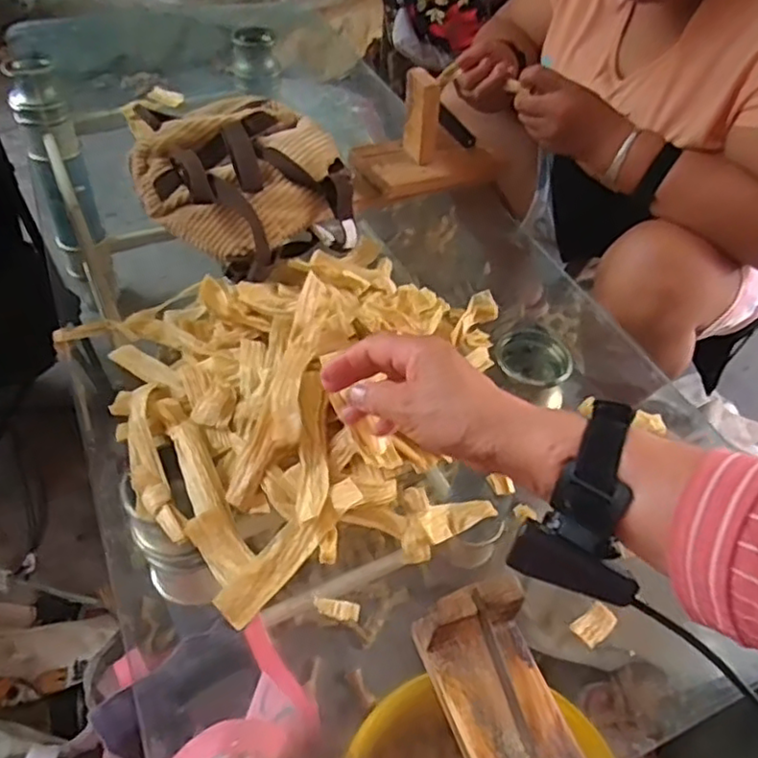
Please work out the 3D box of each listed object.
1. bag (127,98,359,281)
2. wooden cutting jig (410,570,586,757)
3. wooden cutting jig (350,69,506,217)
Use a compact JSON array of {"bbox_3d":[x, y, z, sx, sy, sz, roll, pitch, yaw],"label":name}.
[{"bbox_3d":[-0.127,-0.197,0.658,0.195,0.085,0.198,-26,56,-25],"label":"bag"},{"bbox_3d":[0.074,0.177,0.378,0.069,0.046,0.106,-17,52,-19],"label":"wooden cutting jig"},{"bbox_3d":[0.065,-0.265,0.727,0.185,0.117,0.077,-3,49,-8],"label":"wooden cutting jig"}]

